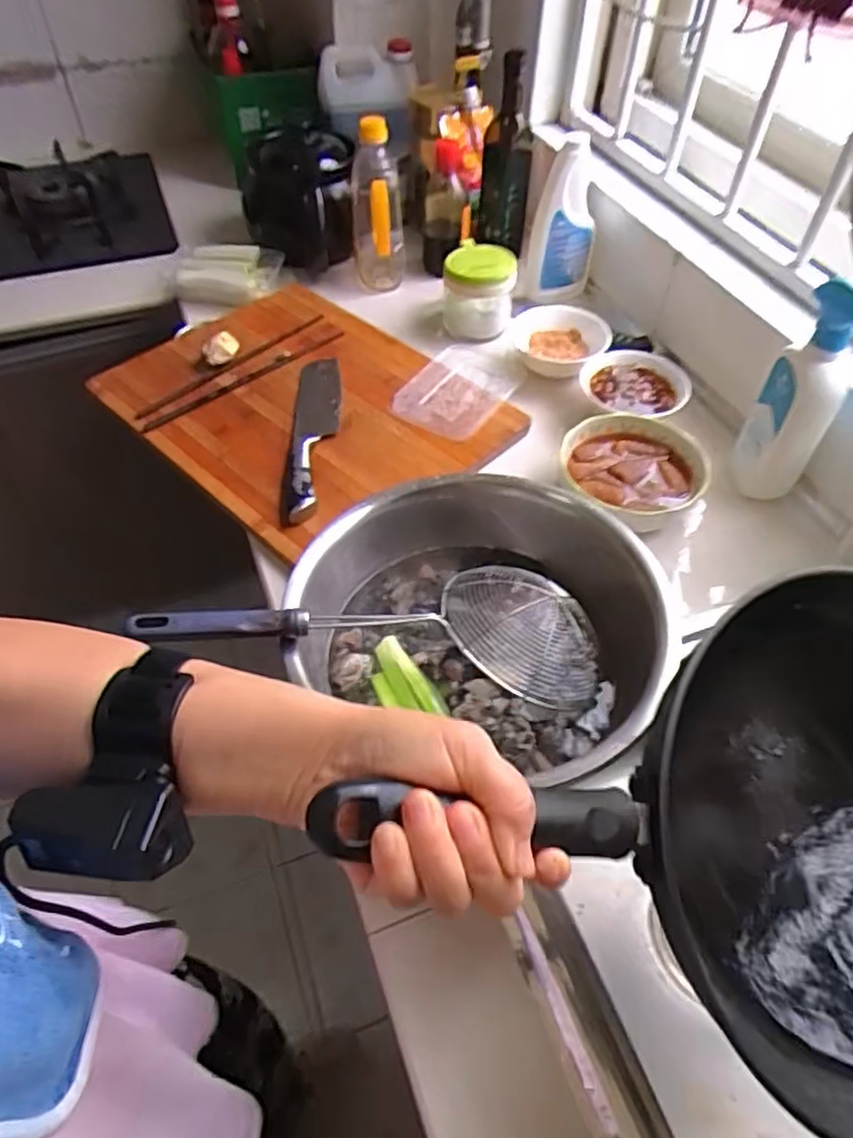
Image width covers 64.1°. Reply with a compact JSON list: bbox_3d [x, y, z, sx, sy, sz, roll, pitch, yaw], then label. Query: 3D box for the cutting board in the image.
[{"bbox_3d":[-0.161,-0.207,0.847,0.340,0.034,0.446,-35,60,-26],"label":"cutting board"}]

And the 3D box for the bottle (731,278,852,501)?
[{"bbox_3d":[0.371,-0.168,0.676,0.077,0.227,0.055,27,55,18],"label":"bottle"}]

